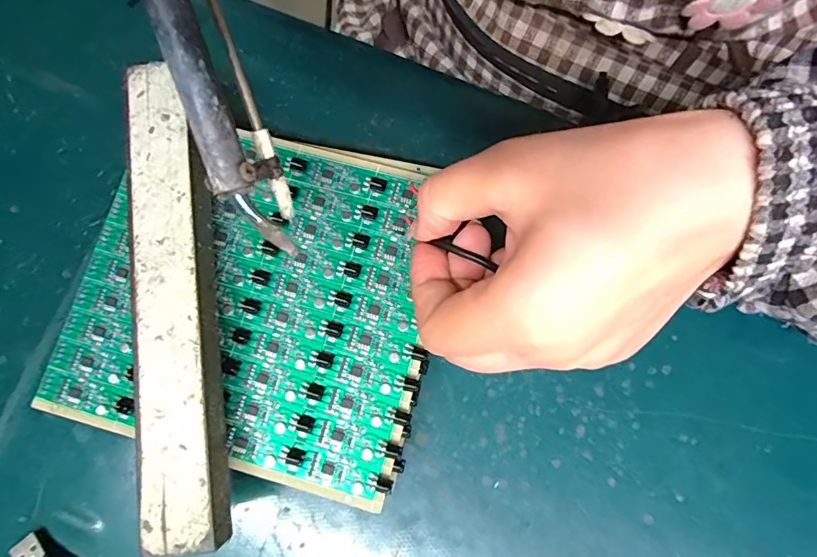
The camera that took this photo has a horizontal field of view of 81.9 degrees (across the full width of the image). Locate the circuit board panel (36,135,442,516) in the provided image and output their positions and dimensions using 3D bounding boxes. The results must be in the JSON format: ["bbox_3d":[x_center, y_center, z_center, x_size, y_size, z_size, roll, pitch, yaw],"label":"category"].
[{"bbox_3d":[-0.065,0.007,0.205,0.154,0.004,0.140,15,80,4],"label":"circuit board panel"}]

